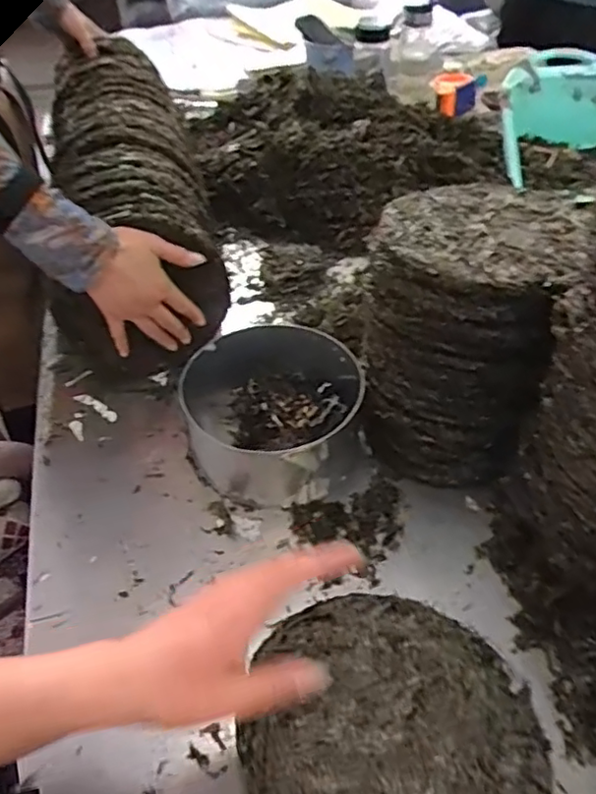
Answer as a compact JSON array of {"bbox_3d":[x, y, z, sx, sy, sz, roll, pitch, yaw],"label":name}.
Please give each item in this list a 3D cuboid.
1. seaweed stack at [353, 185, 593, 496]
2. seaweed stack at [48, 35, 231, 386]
[{"bbox_3d":[0.164,-0.070,0.637,0.180,0.223,0.218,15,48,17],"label":"seaweed stack"},{"bbox_3d":[-0.260,-0.327,0.943,0.196,0.215,0.688,-12,46,-9],"label":"seaweed stack"}]

